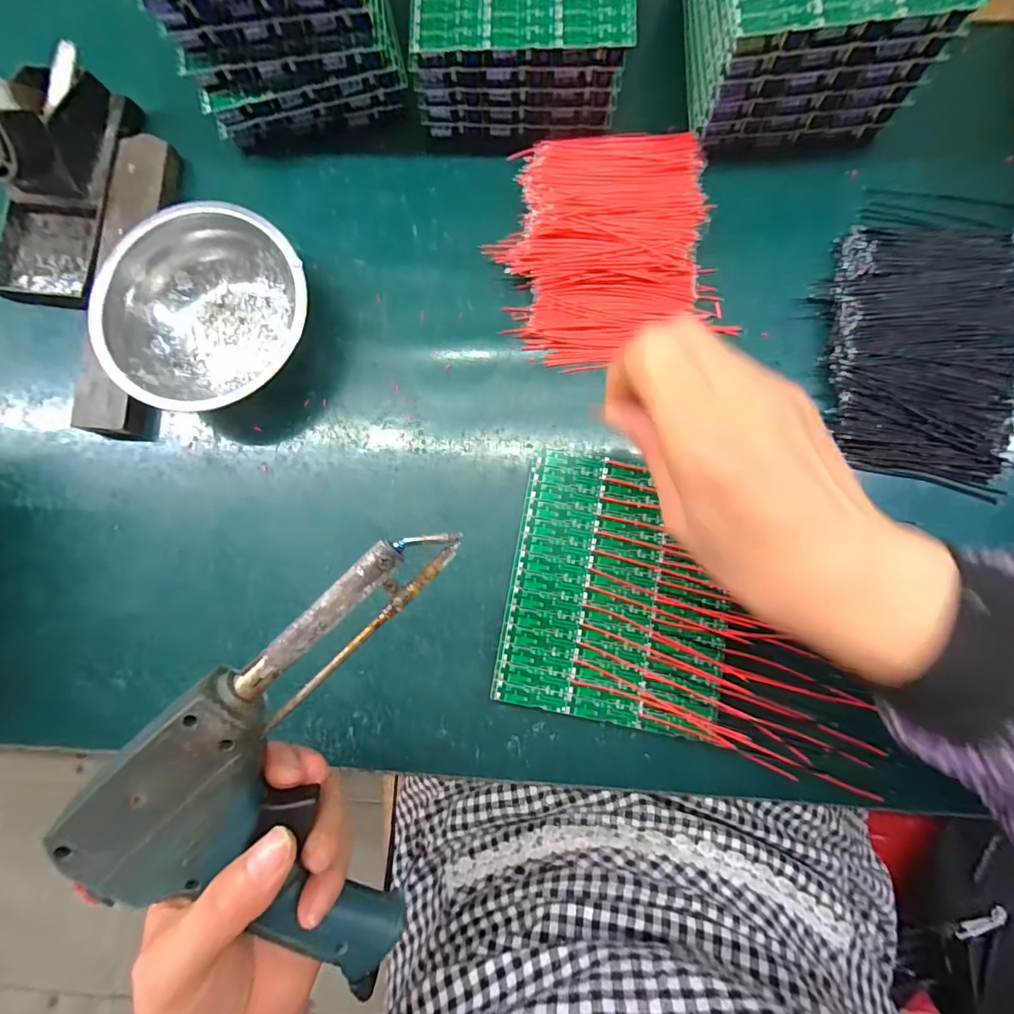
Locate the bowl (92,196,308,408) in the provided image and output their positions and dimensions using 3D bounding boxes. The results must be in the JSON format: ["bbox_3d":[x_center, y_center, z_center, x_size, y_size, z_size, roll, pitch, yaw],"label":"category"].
[{"bbox_3d":[-0.187,-0.121,0.301,0.124,0.046,0.122,0,85,3],"label":"bowl"}]

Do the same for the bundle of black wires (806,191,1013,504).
[{"bbox_3d":[0.253,-0.108,0.288,0.107,0.022,0.187,6,85,4],"label":"bundle of black wires"}]

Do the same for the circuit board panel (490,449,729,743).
[{"bbox_3d":[0.065,0.048,0.283,0.122,0.015,0.148,10,85,4],"label":"circuit board panel"}]

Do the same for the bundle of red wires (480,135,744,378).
[{"bbox_3d":[0.064,-0.170,0.303,0.134,0.025,0.148,-8,85,2],"label":"bundle of red wires"}]

